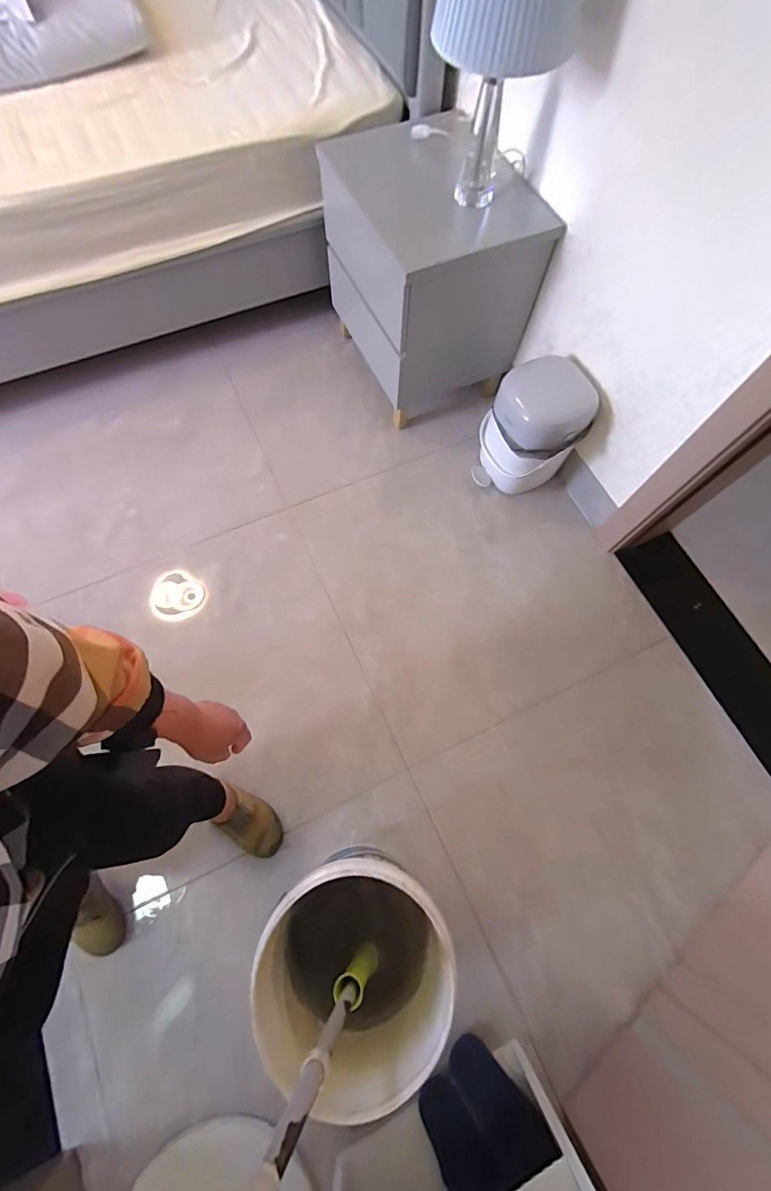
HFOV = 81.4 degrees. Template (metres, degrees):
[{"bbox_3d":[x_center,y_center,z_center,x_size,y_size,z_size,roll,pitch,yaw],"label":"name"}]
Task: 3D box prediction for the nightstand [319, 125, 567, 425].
[{"bbox_3d":[0.119,-0.923,1.334,0.418,0.520,0.545,-24,73,-9],"label":"nightstand"}]

